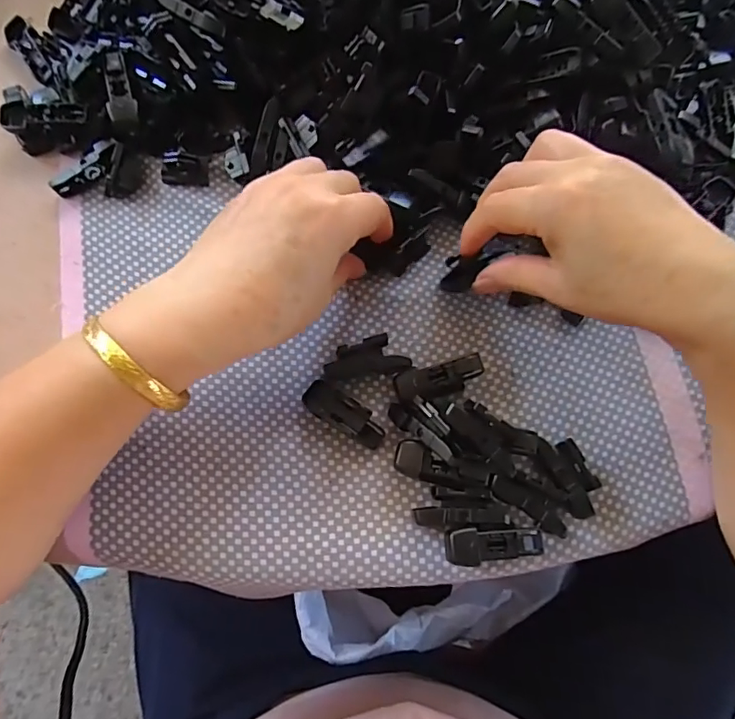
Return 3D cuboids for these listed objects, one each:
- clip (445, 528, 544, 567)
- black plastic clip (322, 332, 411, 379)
[{"bbox_3d":[0.061,0.089,0.245,0.047,0.010,0.016,-5,76,-3],"label":"clip"},{"bbox_3d":[0.000,-0.001,0.276,0.045,0.017,0.019,-6,76,-4],"label":"black plastic clip"}]

